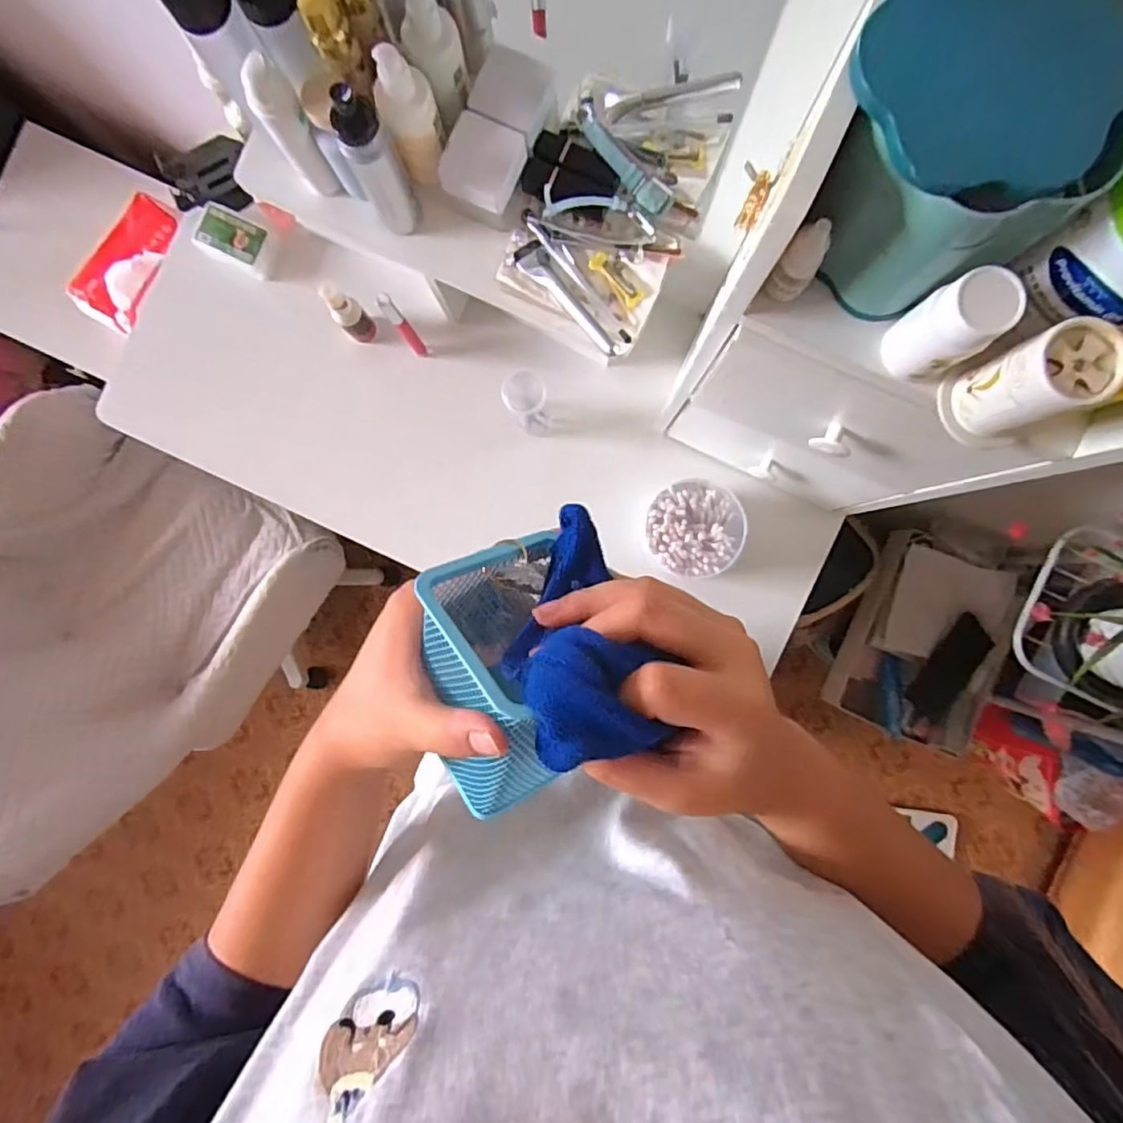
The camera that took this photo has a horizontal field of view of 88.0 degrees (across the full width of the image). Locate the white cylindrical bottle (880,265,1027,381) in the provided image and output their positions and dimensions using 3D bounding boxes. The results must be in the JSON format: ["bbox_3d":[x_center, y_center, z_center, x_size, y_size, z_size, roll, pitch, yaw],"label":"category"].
[{"bbox_3d":[0.195,-0.117,0.293,0.030,0.059,0.033,0,89,1],"label":"white cylindrical bottle"}]

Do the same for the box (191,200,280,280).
[{"bbox_3d":[-0.354,-0.349,0.634,0.077,0.030,0.053,24,90,1],"label":"box"}]

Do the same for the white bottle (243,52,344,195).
[{"bbox_3d":[-0.214,-0.341,0.471,0.031,0.116,0.030,-31,89,1],"label":"white bottle"}]

